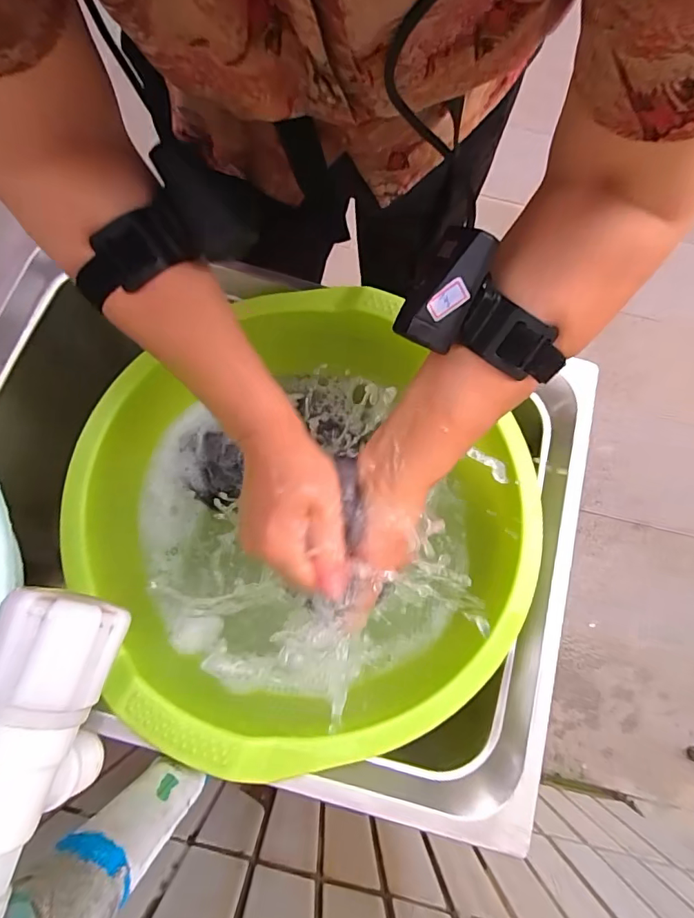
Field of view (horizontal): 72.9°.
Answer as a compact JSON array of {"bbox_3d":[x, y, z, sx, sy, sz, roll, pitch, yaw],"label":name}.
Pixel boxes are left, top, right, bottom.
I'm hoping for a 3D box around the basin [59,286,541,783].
[{"bbox_3d":[-0.032,0.053,0.443,0.351,0.137,0.388,-40,80,-11],"label":"basin"}]

